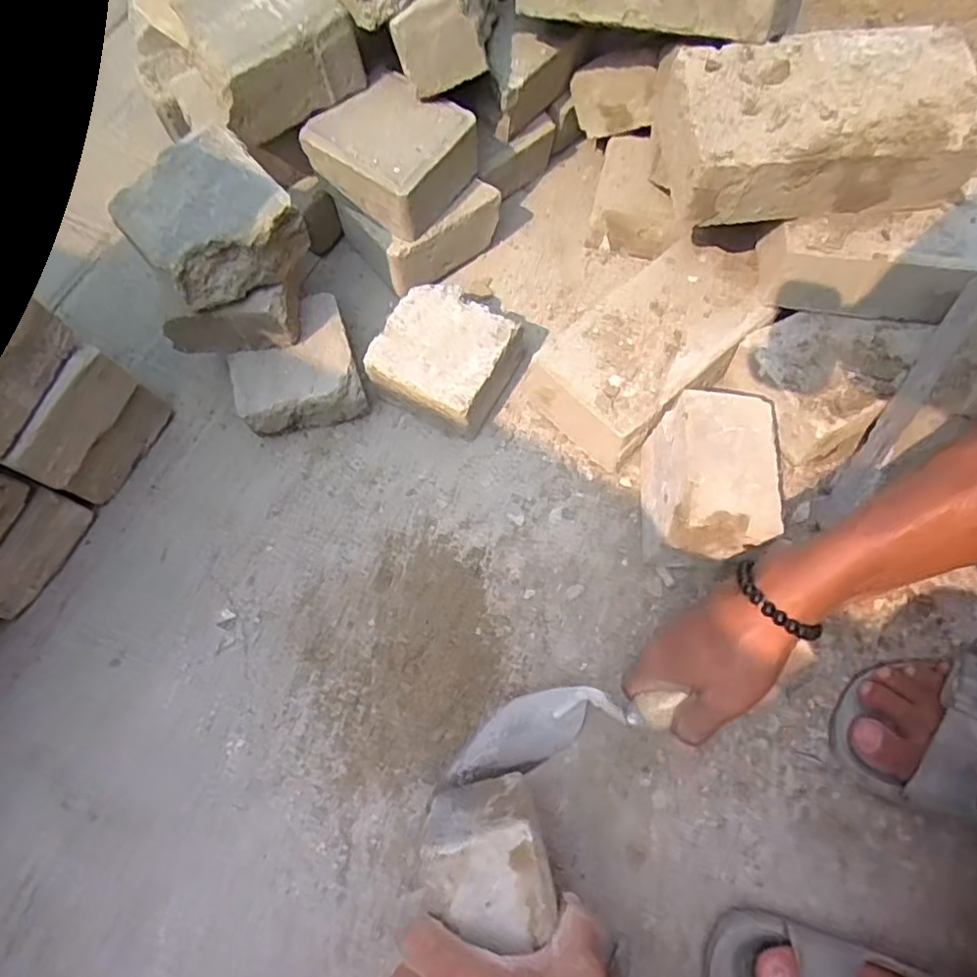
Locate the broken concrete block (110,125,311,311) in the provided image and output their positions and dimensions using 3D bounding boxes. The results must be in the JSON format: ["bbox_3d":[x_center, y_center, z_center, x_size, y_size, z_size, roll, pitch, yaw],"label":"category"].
[{"bbox_3d":[-0.204,-0.198,0.475,0.108,0.061,0.100,-41,71,-13],"label":"broken concrete block"}]

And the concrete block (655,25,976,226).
[{"bbox_3d":[0.248,-0.283,0.486,0.215,0.076,0.131,-5,67,1],"label":"concrete block"}]

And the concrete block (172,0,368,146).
[{"bbox_3d":[-0.182,-0.358,0.514,0.130,0.070,0.101,-31,69,-10],"label":"concrete block"}]

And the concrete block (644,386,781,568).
[{"bbox_3d":[0.165,-0.003,0.481,0.077,0.098,0.108,3,68,4],"label":"concrete block"}]

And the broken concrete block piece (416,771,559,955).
[{"bbox_3d":[-0.001,0.212,0.372,0.064,0.100,0.072,-14,67,-3],"label":"broken concrete block piece"}]

